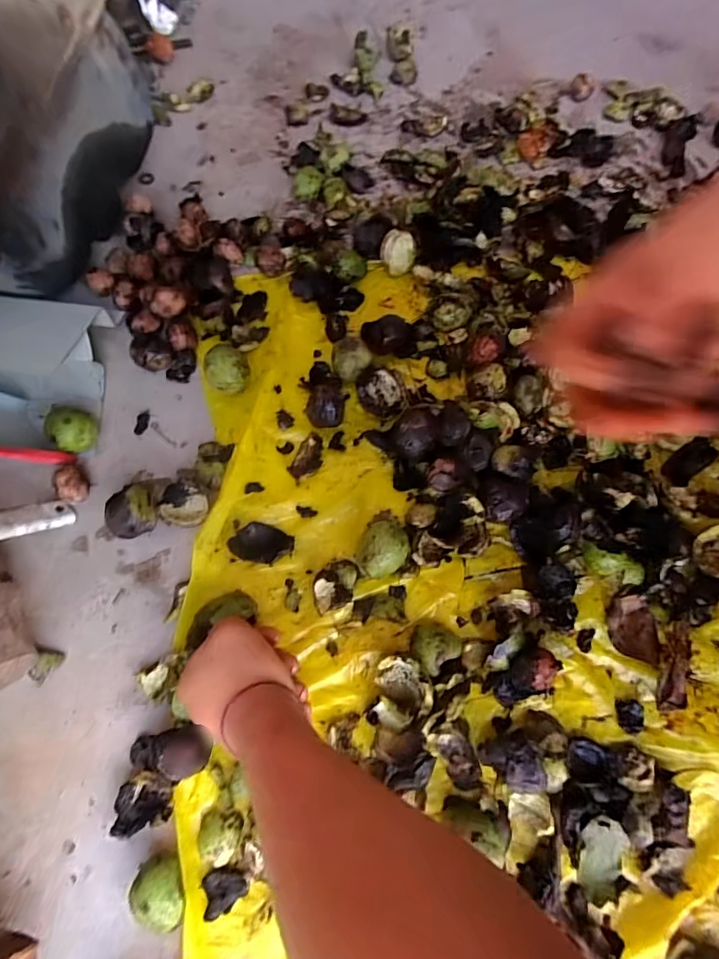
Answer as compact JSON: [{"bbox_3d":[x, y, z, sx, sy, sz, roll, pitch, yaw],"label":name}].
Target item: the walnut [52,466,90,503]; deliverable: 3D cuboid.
[{"bbox_3d":[-0.263,0.005,0.425,0.030,0.021,0.029,0,69,0],"label":"walnut"}]

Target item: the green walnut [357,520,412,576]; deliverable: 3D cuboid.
[{"bbox_3d":[0.021,0.063,0.402,0.040,0.037,0.047,20,70,7],"label":"green walnut"}]

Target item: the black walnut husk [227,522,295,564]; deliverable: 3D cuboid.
[{"bbox_3d":[-0.087,0.056,0.414,0.053,0.014,0.034,12,70,4],"label":"black walnut husk"}]

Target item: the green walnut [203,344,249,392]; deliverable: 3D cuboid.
[{"bbox_3d":[-0.130,-0.107,0.461,0.040,0.039,0.041,0,69,0],"label":"green walnut"}]

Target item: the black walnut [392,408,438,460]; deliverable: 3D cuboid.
[{"bbox_3d":[0.053,-0.045,0.443,0.041,0.034,0.046,11,70,4],"label":"black walnut"}]

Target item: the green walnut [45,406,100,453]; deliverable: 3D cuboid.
[{"bbox_3d":[-0.267,-0.045,0.437,0.033,0.042,0.039,40,74,13],"label":"green walnut"}]

